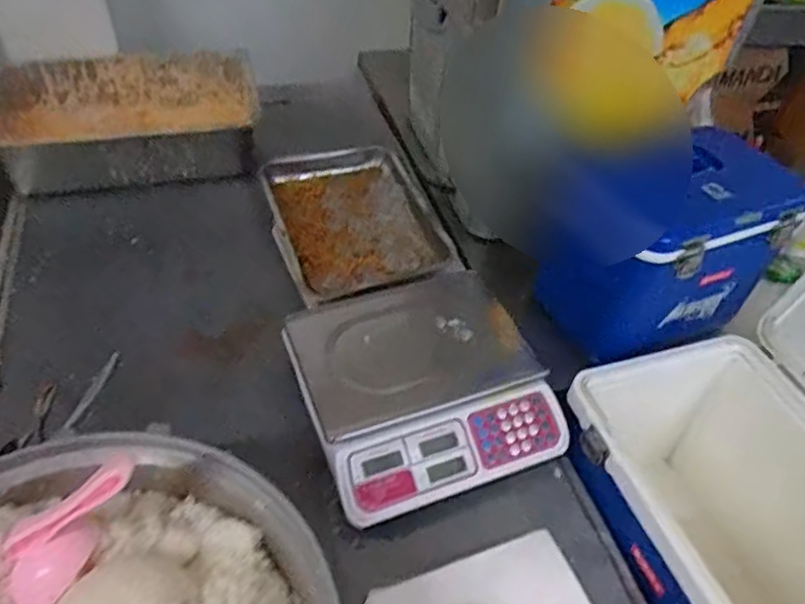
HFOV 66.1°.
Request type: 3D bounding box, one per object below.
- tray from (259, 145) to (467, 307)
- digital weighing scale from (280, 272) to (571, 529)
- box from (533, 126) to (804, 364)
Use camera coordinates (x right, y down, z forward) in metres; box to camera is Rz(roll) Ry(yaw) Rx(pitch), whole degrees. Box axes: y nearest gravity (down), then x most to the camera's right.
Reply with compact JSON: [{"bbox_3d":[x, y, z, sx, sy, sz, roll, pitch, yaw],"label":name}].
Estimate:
[{"bbox_3d":[-0.092,-0.159,1.178,0.295,0.065,0.440,-12,49,-16],"label":"tray"},{"bbox_3d":[0.027,0.118,0.884,0.321,0.100,0.309,-15,50,-19],"label":"digital weighing scale"},{"bbox_3d":[0.381,-0.092,0.963,0.279,0.243,0.230,-15,49,-18],"label":"box"}]

